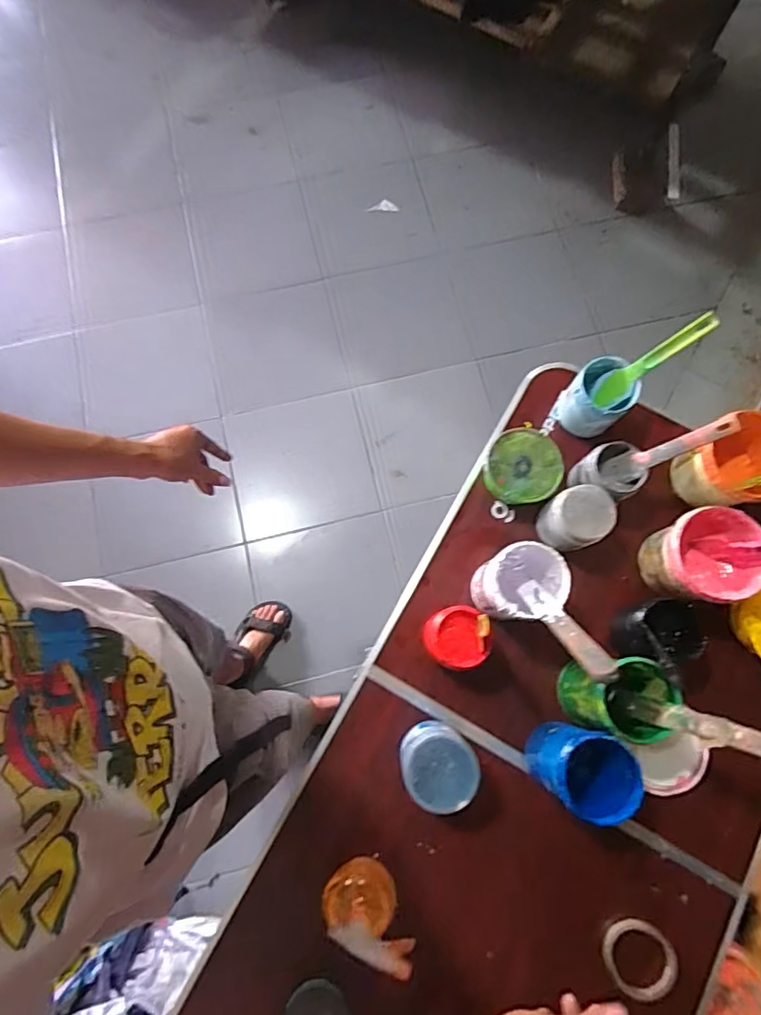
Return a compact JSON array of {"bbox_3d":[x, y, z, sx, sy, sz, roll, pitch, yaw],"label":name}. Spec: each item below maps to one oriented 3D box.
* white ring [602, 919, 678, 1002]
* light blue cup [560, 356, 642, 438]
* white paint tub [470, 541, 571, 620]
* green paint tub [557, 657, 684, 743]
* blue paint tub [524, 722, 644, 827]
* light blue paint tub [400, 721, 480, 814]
[{"bbox_3d":[0.340,0.593,0.697,0.091,0.015,0.085,0,75,0],"label":"white ring"},{"bbox_3d":[0.339,-0.169,0.835,0.087,0.098,0.091,0,75,0],"label":"light blue cup"},{"bbox_3d":[0.193,0.105,0.734,0.112,0.126,0.096,-11,76,-3],"label":"white paint tub"},{"bbox_3d":[0.312,0.249,0.704,0.109,0.132,0.096,15,76,4],"label":"green paint tub"},{"bbox_3d":[0.259,0.334,0.687,0.099,0.156,0.094,0,75,0],"label":"blue paint tub"},{"bbox_3d":[0.073,0.338,0.703,0.091,0.112,0.090,0,75,0],"label":"light blue paint tub"}]

